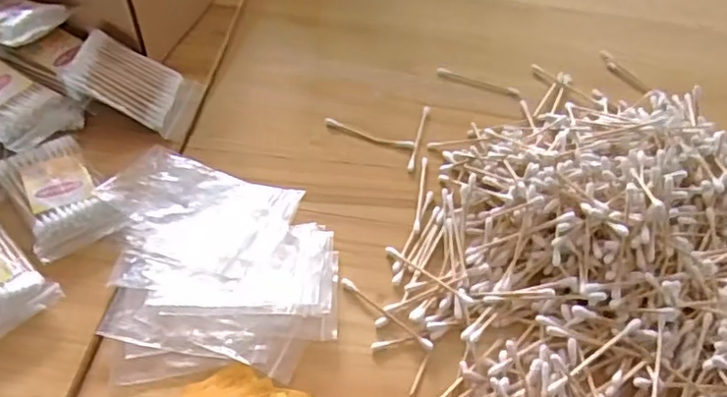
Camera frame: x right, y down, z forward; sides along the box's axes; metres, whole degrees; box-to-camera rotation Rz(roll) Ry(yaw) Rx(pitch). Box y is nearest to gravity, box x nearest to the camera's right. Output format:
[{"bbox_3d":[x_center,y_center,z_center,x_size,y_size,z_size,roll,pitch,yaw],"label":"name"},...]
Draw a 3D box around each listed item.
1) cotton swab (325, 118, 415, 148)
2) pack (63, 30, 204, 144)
[{"bbox_3d":[0.004,-0.051,0.477,0.072,0.004,0.010,18,53,9],"label":"cotton swab"},{"bbox_3d":[-0.169,-0.087,0.459,0.088,0.012,0.059,34,54,-23],"label":"pack"}]

